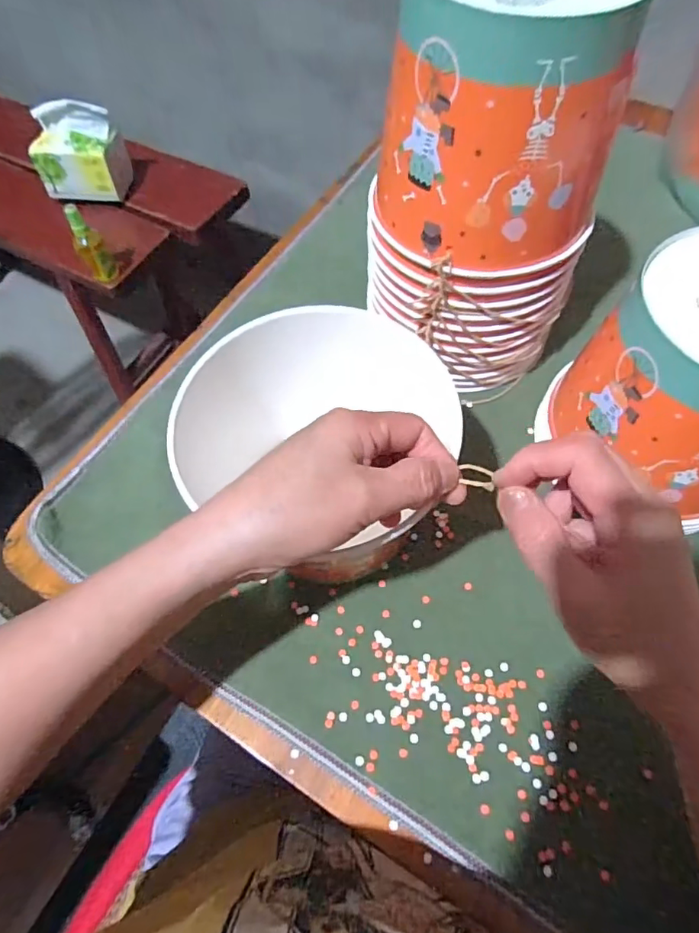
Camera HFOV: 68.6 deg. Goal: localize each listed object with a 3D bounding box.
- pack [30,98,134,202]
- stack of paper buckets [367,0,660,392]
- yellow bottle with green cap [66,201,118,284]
[{"bbox_3d":[-0.474,-0.546,0.890,0.138,0.116,0.105,3,62,3],"label":"pack"},{"bbox_3d":[0.100,-0.188,0.367,0.146,0.241,0.140,23,65,13],"label":"stack of paper buckets"},{"bbox_3d":[-0.406,-0.345,0.804,0.044,0.114,0.044,-26,65,-12],"label":"yellow bottle with green cap"}]

